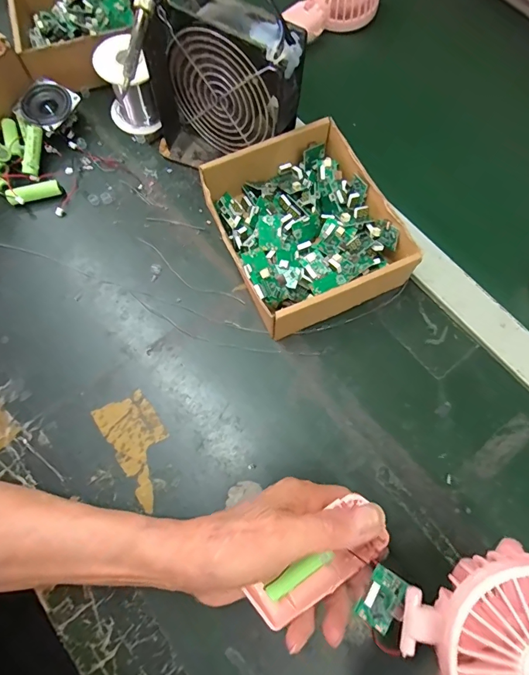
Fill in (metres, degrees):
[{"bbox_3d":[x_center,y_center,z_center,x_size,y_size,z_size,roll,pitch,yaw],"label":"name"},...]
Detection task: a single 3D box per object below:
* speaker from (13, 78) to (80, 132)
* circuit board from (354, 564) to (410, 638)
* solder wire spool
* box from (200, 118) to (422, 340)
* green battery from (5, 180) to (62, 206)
[{"bbox_3d":[-0.229,-0.243,0.430,0.055,0.029,0.055,37,74,12],"label":"speaker"},{"bbox_3d":[0.069,0.153,0.237,0.021,0.004,0.031,31,73,10],"label":"circuit board"},{"bbox_3d":[-0.142,-0.255,0.414,0.046,0.066,0.056,-21,72,-8],"label":"solder wire spool"},{"bbox_3d":[0.035,-0.098,0.367,0.138,0.053,0.165,-22,72,-8],"label":"box"},{"bbox_3d":[-0.230,-0.146,0.403,0.049,0.013,0.014,-20,72,-7],"label":"green battery"}]

